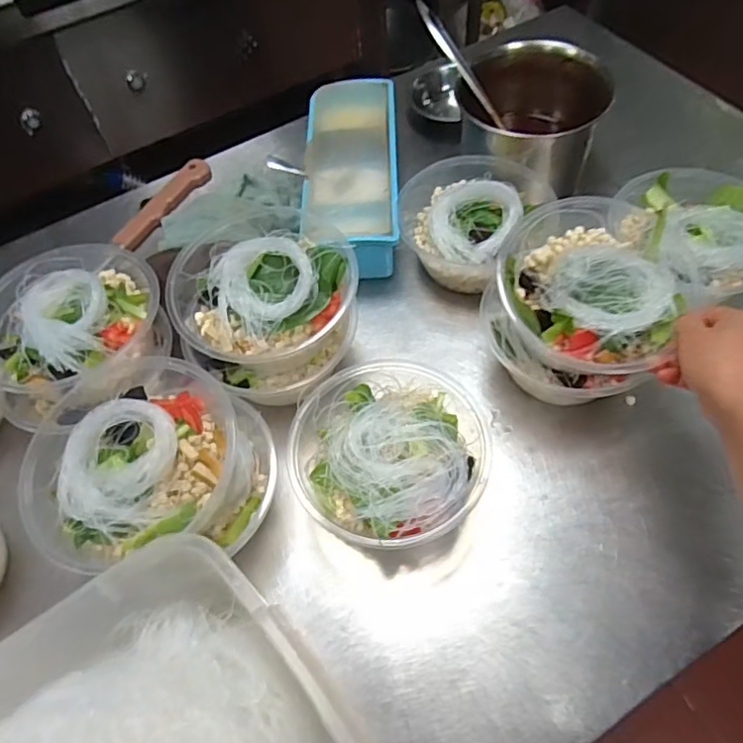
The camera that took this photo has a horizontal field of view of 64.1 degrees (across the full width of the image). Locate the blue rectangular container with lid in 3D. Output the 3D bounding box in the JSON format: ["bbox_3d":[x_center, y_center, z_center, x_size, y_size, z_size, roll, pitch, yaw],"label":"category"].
[{"bbox_3d":[-0.023,-0.228,0.721,0.109,0.079,0.290,-2,58,3],"label":"blue rectangular container with lid"}]

